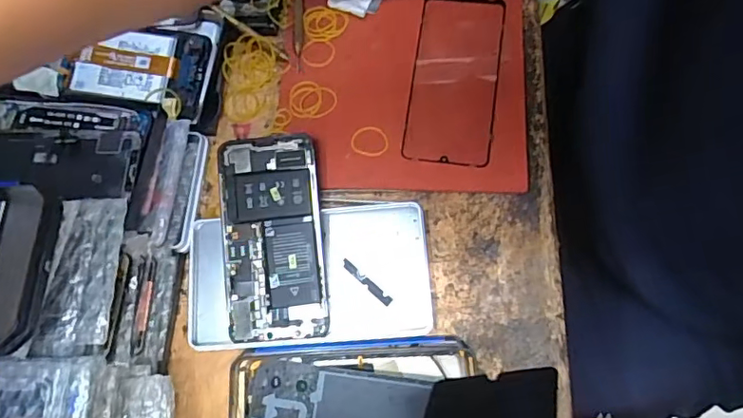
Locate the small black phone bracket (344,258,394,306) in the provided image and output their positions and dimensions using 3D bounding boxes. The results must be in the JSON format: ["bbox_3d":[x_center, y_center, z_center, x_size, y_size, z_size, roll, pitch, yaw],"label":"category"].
[{"bbox_3d":[-0.004,0.056,0.410,0.049,0.004,0.007,41,78,13],"label":"small black phone bracket"}]

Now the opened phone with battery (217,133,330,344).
[{"bbox_3d":[-0.077,0.021,0.412,0.076,0.005,0.155,-6,83,2],"label":"opened phone with battery"}]

